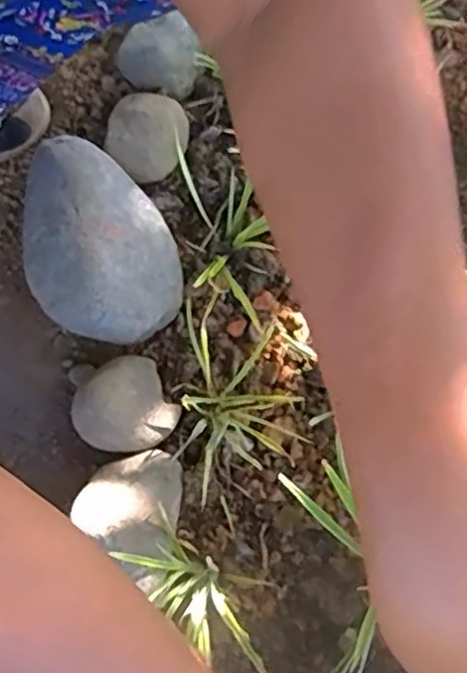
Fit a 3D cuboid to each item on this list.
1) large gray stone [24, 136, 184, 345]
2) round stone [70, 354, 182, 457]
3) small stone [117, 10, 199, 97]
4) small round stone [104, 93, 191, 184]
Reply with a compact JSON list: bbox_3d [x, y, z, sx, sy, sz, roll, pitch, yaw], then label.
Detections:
[{"bbox_3d":[-0.117,-0.082,0.584,0.123,0.075,0.183,-15,76,0],"label":"large gray stone"},{"bbox_3d":[-0.094,0.061,0.564,0.080,0.049,0.077,-1,77,3],"label":"round stone"},{"bbox_3d":[-0.070,-0.271,0.643,0.066,0.060,0.067,-1,77,3],"label":"small stone"},{"bbox_3d":[-0.081,-0.186,0.636,0.075,0.042,0.078,-1,77,3],"label":"small round stone"}]

